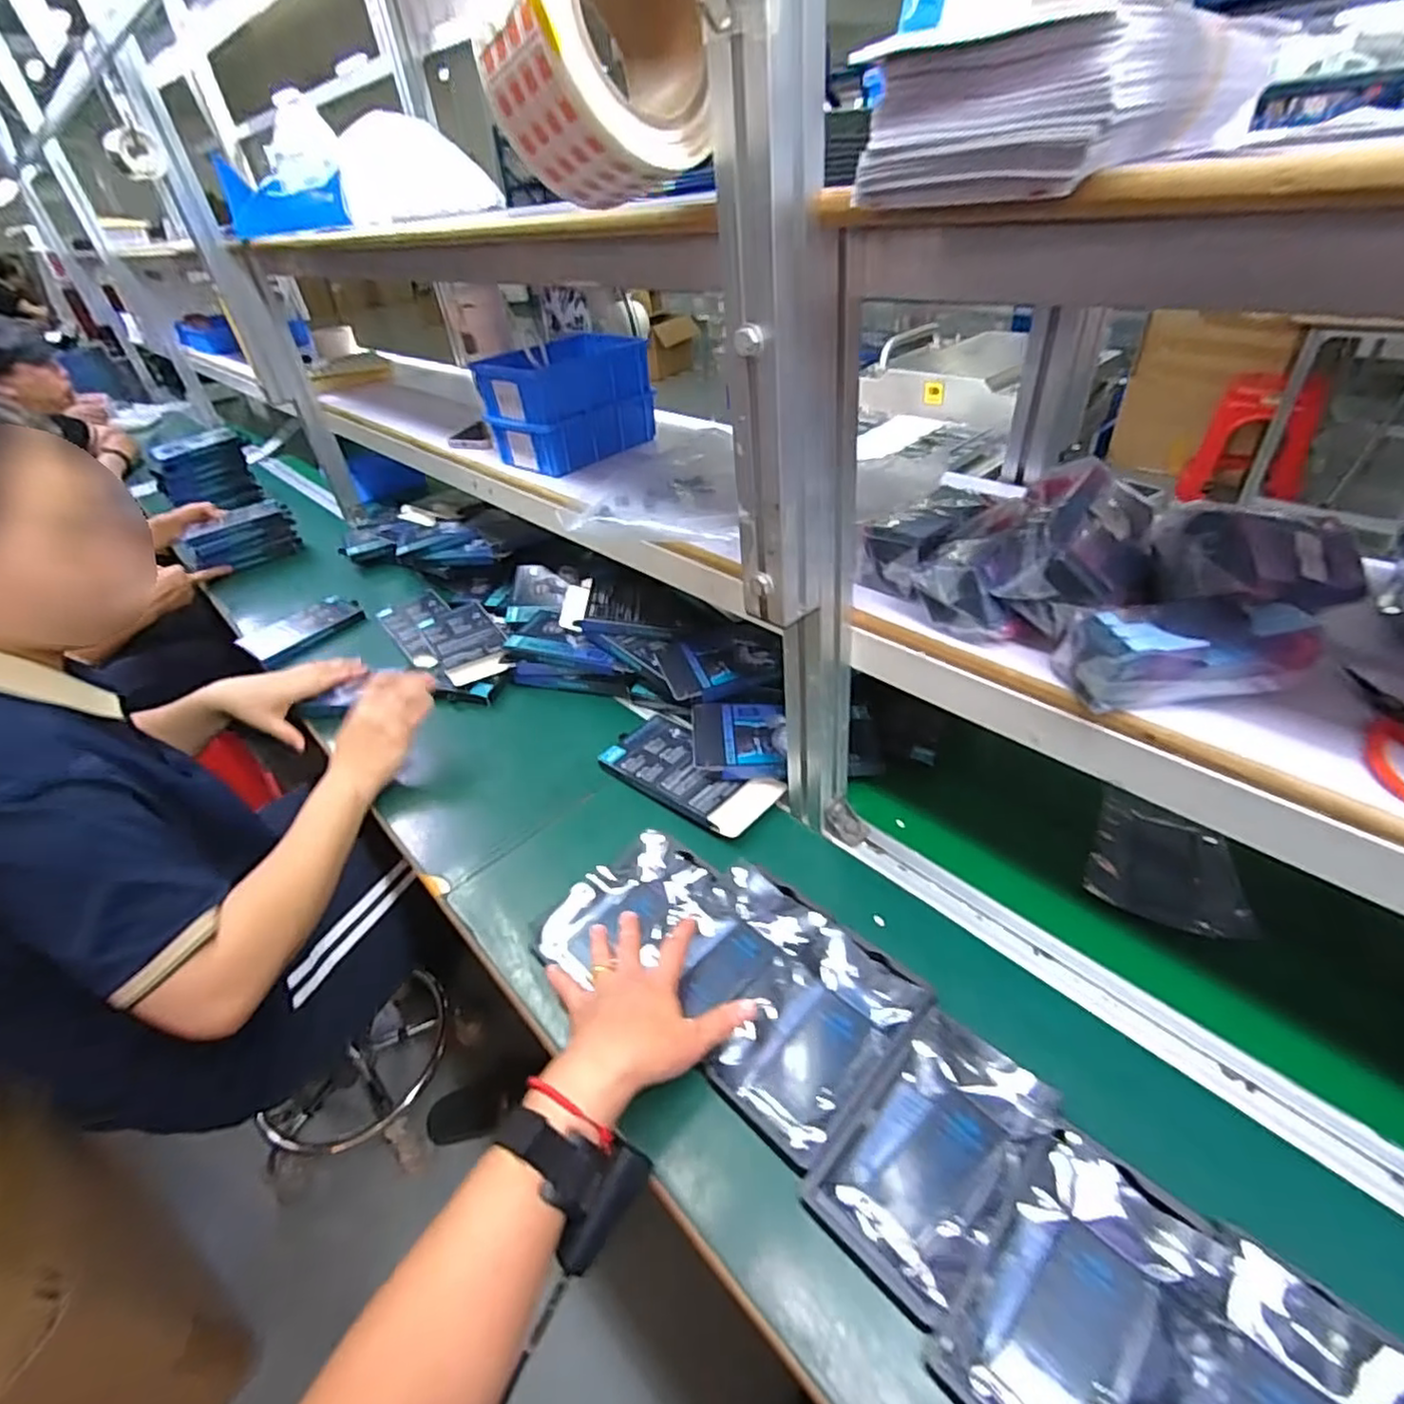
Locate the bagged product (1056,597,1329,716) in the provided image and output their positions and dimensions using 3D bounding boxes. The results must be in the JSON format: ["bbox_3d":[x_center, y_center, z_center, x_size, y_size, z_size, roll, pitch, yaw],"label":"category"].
[{"bbox_3d":[0.291,-0.029,0.402,0.124,0.049,0.055,-2,38,5],"label":"bagged product"}]

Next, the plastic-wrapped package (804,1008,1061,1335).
[{"bbox_3d":[0.151,0.282,0.425,0.096,0.021,0.161,29,49,36],"label":"plastic-wrapped package"}]

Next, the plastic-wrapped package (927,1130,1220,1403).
[{"bbox_3d":[0.209,0.330,0.366,0.096,0.024,0.159,28,49,36],"label":"plastic-wrapped package"}]

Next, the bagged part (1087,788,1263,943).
[{"bbox_3d":[0.405,0.140,0.580,0.119,0.021,0.135,13,42,22],"label":"bagged part"}]

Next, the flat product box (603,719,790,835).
[{"bbox_3d":[-0.015,0.071,0.703,0.191,0.018,0.098,25,47,33],"label":"flat product box"}]

